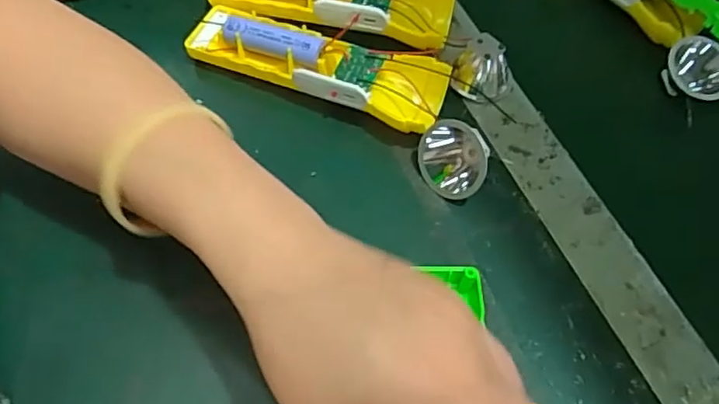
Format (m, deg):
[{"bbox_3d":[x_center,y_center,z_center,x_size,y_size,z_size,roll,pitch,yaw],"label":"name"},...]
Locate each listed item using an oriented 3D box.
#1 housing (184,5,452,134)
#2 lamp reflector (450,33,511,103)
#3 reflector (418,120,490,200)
[{"bbox_3d":[-0.026,-0.087,0.374,0.162,0.033,0.047,22,62,11],"label":"housing"},{"bbox_3d":[0.079,-0.086,0.385,0.037,0.025,0.031,18,61,9],"label":"lamp reflector"},{"bbox_3d":[0.054,-0.025,0.345,0.038,0.033,0.038,14,61,6],"label":"reflector"}]

